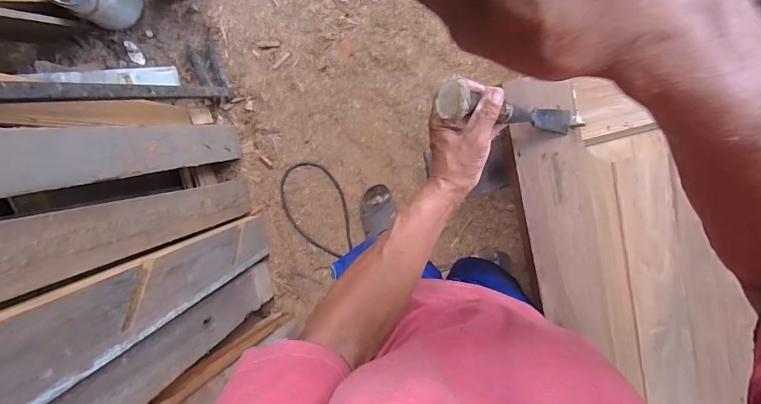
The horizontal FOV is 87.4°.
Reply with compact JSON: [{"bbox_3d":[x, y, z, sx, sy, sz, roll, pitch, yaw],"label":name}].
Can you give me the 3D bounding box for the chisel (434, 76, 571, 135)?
[{"bbox_3d":[0.174,-0.116,0.514,0.238,0.046,0.043,-1,98,-35],"label":"chisel"}]

